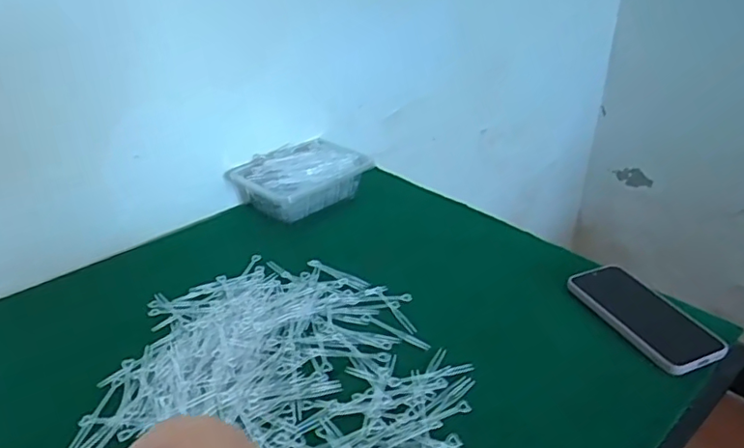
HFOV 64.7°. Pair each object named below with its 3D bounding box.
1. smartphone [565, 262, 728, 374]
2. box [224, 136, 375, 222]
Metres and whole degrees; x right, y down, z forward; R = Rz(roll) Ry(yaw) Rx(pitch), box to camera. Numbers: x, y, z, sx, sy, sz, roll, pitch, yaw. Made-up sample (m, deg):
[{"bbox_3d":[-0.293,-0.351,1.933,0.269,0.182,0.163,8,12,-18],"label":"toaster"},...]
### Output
[{"bbox_3d":[0.285,0.093,0.621,0.074,0.013,0.157,-16,37,-19],"label":"smartphone"},{"bbox_3d":[-0.099,-0.067,0.843,0.128,0.061,0.167,25,38,37],"label":"box"}]

